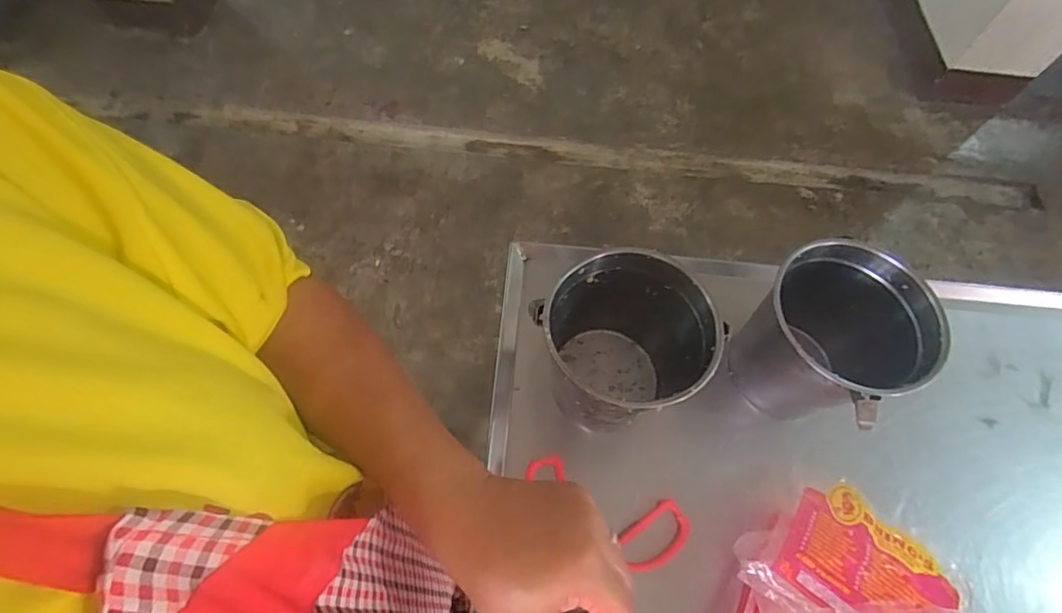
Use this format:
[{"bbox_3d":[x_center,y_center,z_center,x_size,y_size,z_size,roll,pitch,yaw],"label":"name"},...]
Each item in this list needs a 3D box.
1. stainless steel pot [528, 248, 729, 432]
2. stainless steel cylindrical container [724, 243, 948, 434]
[{"bbox_3d":[0.077,0.041,0.446,0.130,0.137,0.129,1,64,-2],"label":"stainless steel pot"},{"bbox_3d":[0.258,0.035,0.456,0.118,0.144,0.127,1,64,-2],"label":"stainless steel cylindrical container"}]

